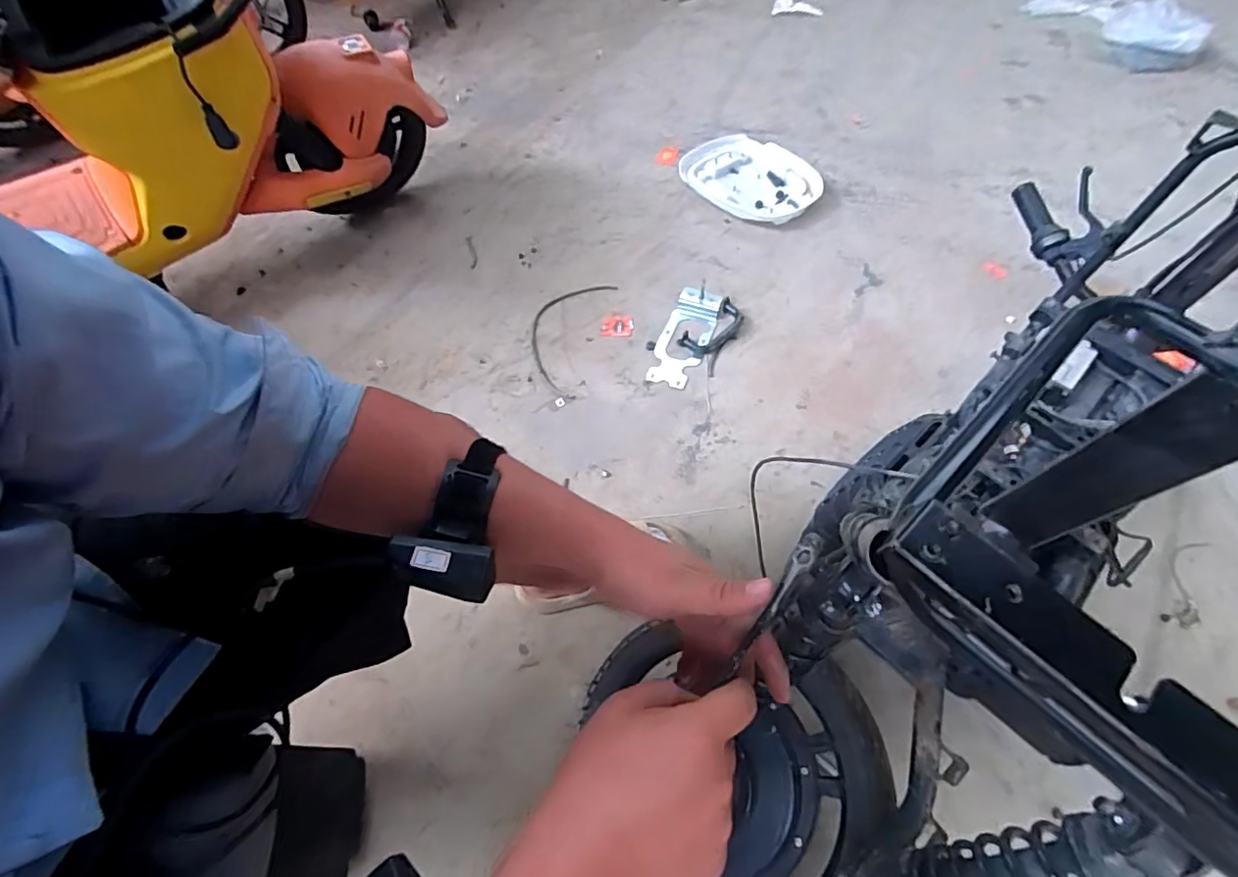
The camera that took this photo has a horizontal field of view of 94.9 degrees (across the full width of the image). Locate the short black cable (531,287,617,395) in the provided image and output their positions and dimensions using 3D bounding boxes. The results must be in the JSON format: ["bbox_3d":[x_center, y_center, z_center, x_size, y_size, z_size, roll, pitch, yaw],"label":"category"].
[{"bbox_3d":[-0.128,-0.241,1.251,0.141,0.010,0.325,19,60,10],"label":"short black cable"}]

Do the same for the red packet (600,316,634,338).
[{"bbox_3d":[-0.005,-0.248,1.255,0.071,0.005,0.063,-3,57,3],"label":"red packet"}]

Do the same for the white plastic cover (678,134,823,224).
[{"bbox_3d":[0.345,-0.687,1.488,0.280,0.046,0.371,-33,61,-16],"label":"white plastic cover"}]

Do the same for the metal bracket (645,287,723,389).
[{"bbox_3d":[0.140,-0.220,1.220,0.106,0.028,0.259,17,60,15],"label":"metal bracket"}]

